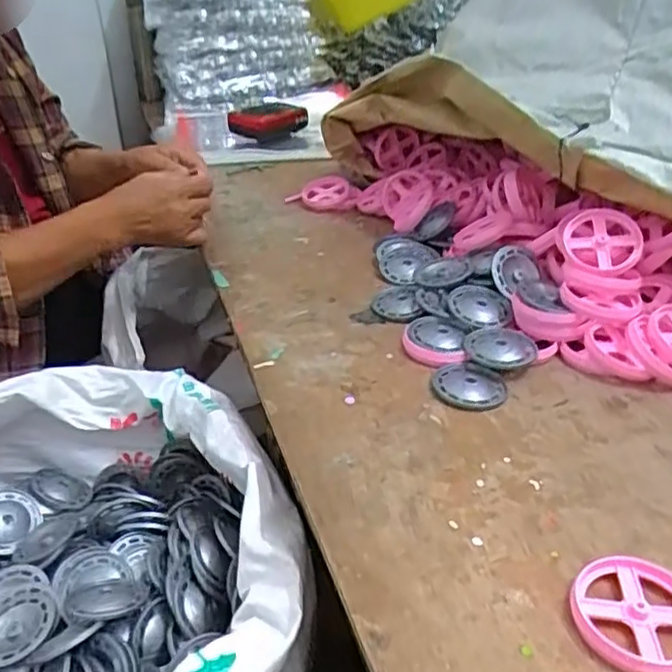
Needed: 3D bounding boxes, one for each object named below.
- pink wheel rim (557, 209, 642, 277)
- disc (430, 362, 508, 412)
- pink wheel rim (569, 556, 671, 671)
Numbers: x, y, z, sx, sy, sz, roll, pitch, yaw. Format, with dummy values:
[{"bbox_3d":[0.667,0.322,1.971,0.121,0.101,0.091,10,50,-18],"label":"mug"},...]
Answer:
[{"bbox_3d":[0.234,-0.082,0.574,0.074,0.024,0.063,-26,63,6],"label":"pink wheel rim"},{"bbox_3d":[0.103,0.039,0.512,0.056,0.006,0.049,17,35,27],"label":"disc"},{"bbox_3d":[0.157,0.142,0.338,0.068,0.011,0.063,0,31,0],"label":"pink wheel rim"}]

